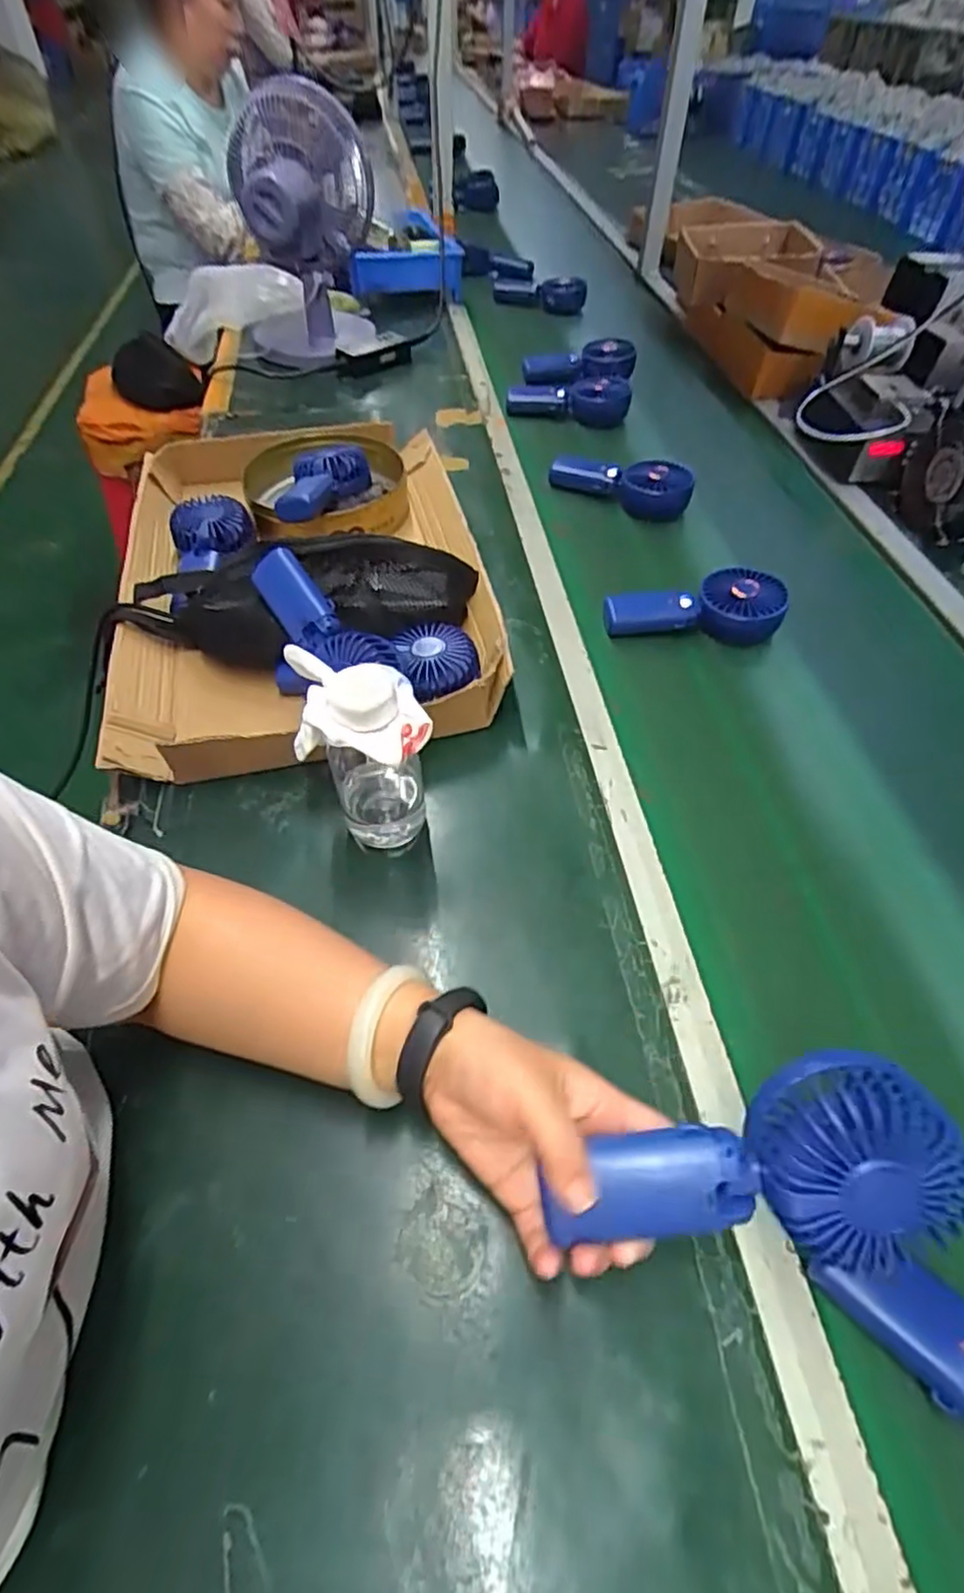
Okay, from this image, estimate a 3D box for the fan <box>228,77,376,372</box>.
[{"bbox_3d":[-0.260,-0.839,0.991,0.209,0.277,0.278,-5,51,-7],"label":"fan"}]

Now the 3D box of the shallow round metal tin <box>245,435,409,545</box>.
[{"bbox_3d":[-0.182,-0.356,0.768,0.186,0.040,0.178,0,53,0],"label":"shallow round metal tin"}]

